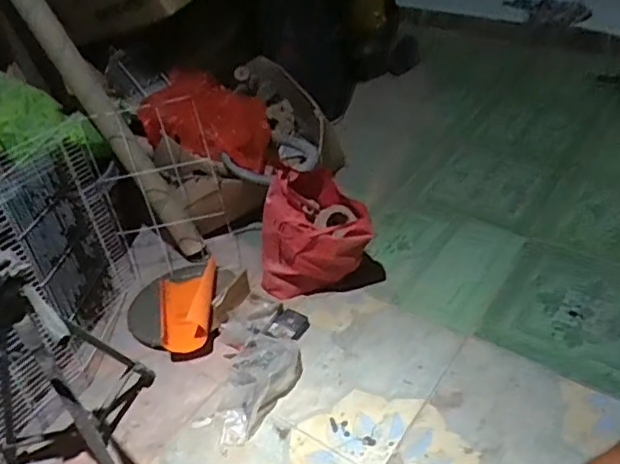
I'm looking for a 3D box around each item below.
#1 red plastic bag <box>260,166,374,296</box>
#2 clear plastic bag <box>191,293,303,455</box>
[{"bbox_3d":[0.006,0.012,1.448,0.276,0.299,0.145,-9,39,-2],"label":"red plastic bag"},{"bbox_3d":[-0.125,0.285,1.305,0.199,0.107,0.370,4,40,13],"label":"clear plastic bag"}]

